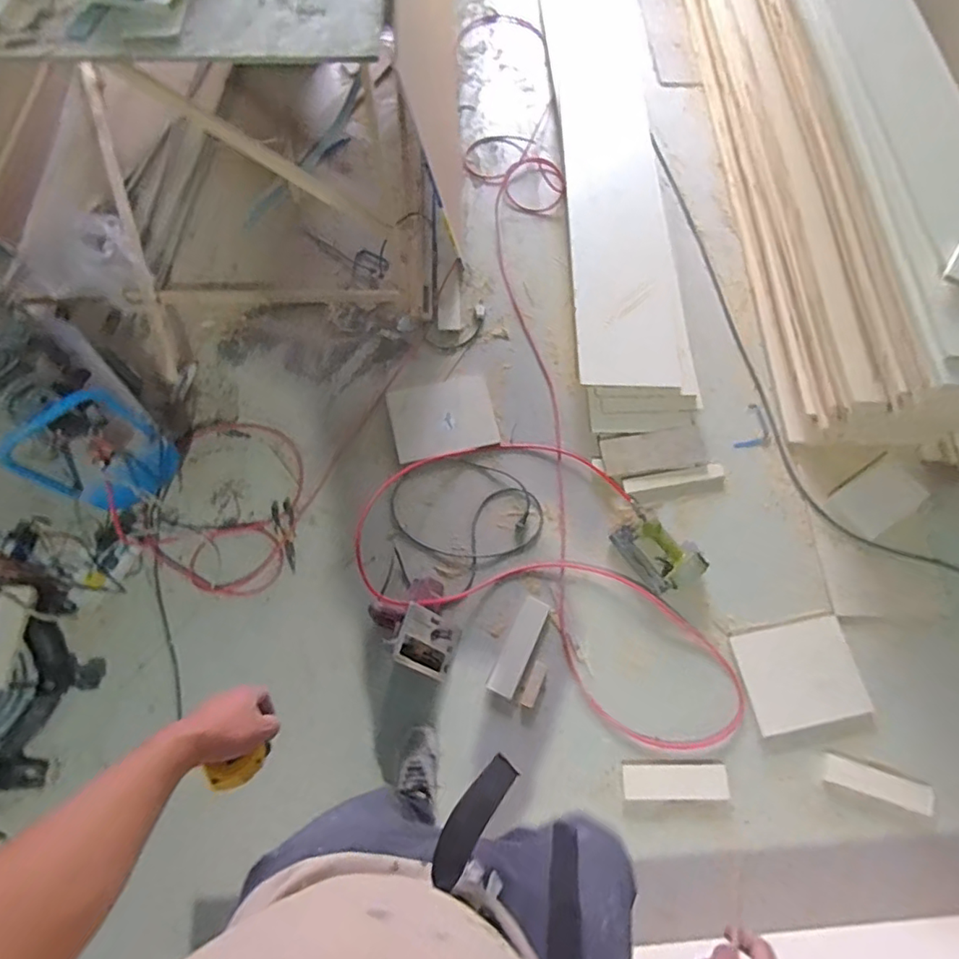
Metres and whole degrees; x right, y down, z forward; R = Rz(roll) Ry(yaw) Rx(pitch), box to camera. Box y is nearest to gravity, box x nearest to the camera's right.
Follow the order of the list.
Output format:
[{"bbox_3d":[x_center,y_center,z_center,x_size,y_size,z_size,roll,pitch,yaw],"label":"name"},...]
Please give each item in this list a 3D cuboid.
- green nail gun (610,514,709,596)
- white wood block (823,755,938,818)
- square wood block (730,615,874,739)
[{"bbox_3d":[0.490,0.195,1.521,0.172,0.054,0.233,-36,75,-14],"label":"green nail gun"},{"bbox_3d":[0.959,0.731,1.334,0.241,0.021,0.067,18,70,4],"label":"white wood block"},{"bbox_3d":[0.823,0.499,1.425,0.293,0.023,0.242,-10,70,-6],"label":"square wood block"}]

